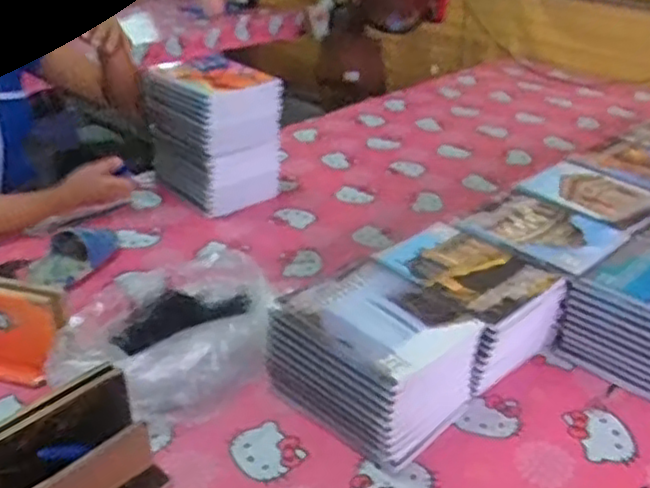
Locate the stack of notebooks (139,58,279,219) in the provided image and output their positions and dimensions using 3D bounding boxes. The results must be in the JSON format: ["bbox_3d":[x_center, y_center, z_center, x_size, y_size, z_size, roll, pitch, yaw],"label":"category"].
[{"bbox_3d":[-0.200,-0.197,1.250,0.163,0.234,0.205,-22,37,-34],"label":"stack of notebooks"}]

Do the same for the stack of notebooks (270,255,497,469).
[{"bbox_3d":[0.057,0.132,0.806,0.196,0.119,0.172,27,39,37],"label":"stack of notebooks"}]

